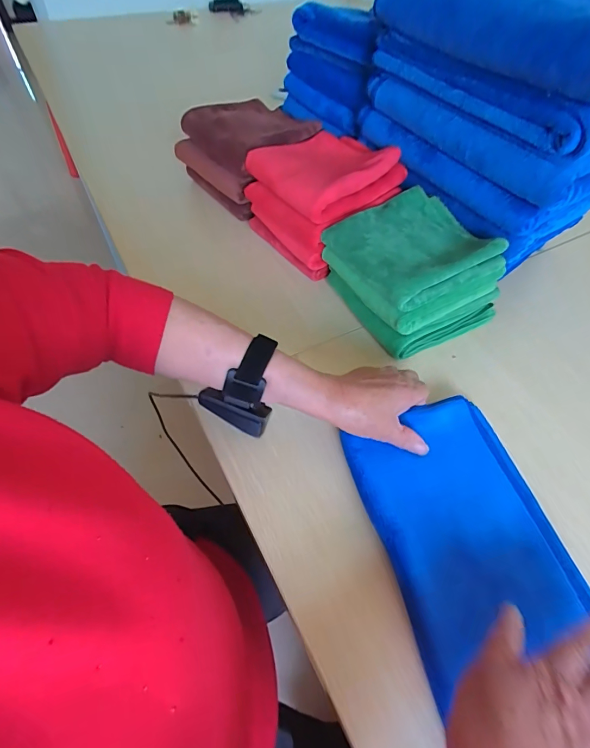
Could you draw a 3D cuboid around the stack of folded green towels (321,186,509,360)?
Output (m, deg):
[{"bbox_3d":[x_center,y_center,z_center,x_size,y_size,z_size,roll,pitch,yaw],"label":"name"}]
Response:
[{"bbox_3d":[0.143,-0.131,0.488,0.171,0.099,0.179,-25,60,-18],"label":"stack of folded green towels"}]

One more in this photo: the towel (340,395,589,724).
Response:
[{"bbox_3d":[0.164,0.175,0.321,0.161,0.016,0.327,-10,56,-11],"label":"towel"}]

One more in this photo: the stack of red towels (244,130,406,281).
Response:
[{"bbox_3d":[0.037,-0.256,0.556,0.176,0.117,0.175,-36,64,-24],"label":"stack of red towels"}]

